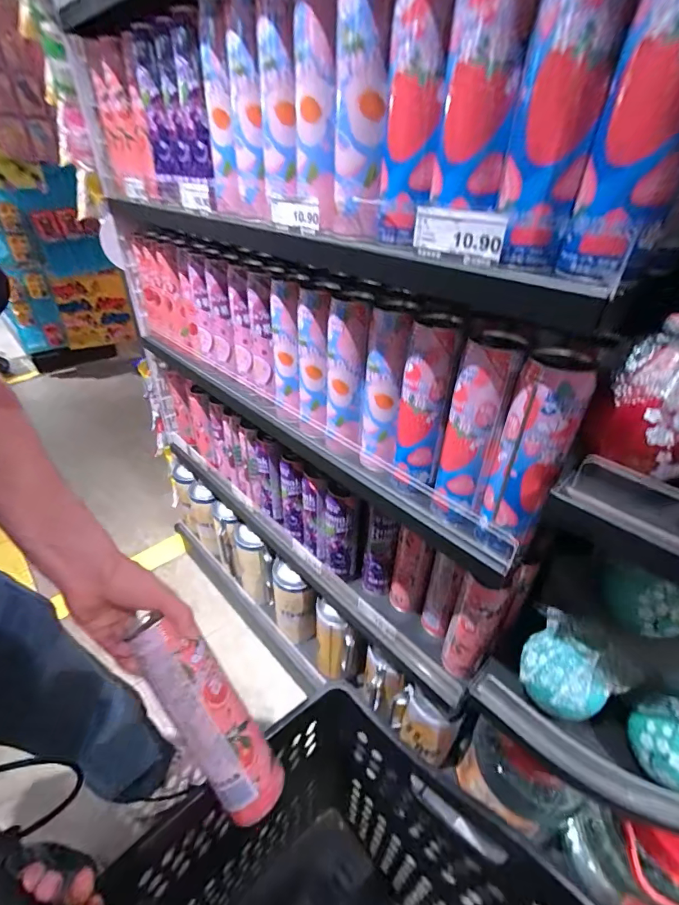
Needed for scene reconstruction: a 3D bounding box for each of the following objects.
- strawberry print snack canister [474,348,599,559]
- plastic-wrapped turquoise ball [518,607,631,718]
[{"bbox_3d":[0.194,0.008,0.424,0.062,0.218,0.059,17,38,20],"label":"strawberry print snack canister"},{"bbox_3d":[0.287,0.282,0.530,0.078,0.113,0.105,-17,39,-24],"label":"plastic-wrapped turquoise ball"}]

